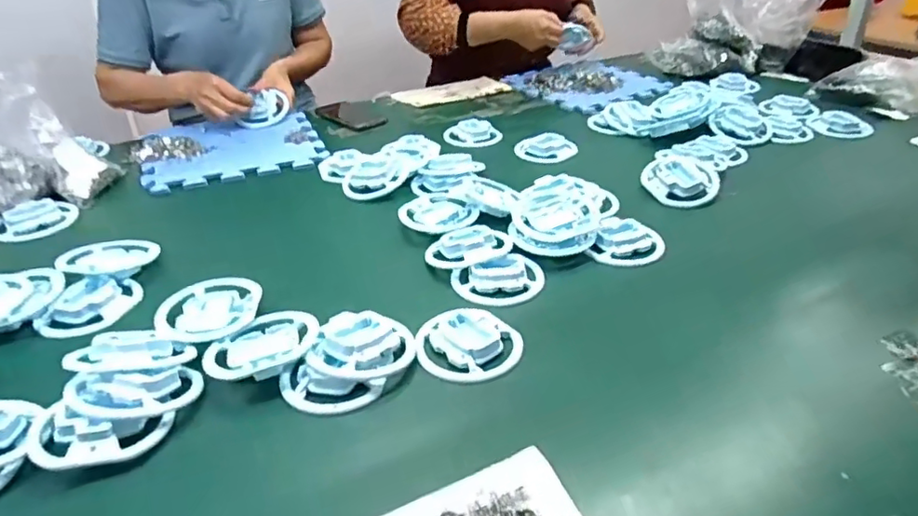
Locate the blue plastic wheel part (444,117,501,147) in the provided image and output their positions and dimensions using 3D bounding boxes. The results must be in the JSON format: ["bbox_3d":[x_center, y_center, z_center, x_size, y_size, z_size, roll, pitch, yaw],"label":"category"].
[{"bbox_3d":[0.025,-0.226,1.052,0.100,0.021,0.085,0,33,3],"label":"blue plastic wheel part"}]

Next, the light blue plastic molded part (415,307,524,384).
[{"bbox_3d":[0.011,0.081,0.564,0.097,0.019,0.085,-11,34,-13],"label":"light blue plastic molded part"}]

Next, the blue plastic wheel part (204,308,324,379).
[{"bbox_3d":[-0.185,0.082,0.554,0.102,0.026,0.082,-15,36,-20],"label":"blue plastic wheel part"}]

